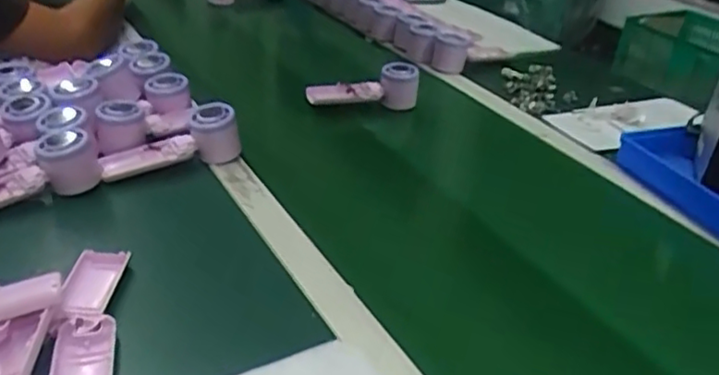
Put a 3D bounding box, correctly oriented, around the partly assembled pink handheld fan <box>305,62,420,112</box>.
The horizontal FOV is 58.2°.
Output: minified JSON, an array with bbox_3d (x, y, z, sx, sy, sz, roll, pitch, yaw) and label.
[{"bbox_3d":[0.002,-0.149,0.959,0.152,0.059,0.056,4,31,0],"label":"partly assembled pink handheld fan"}]

